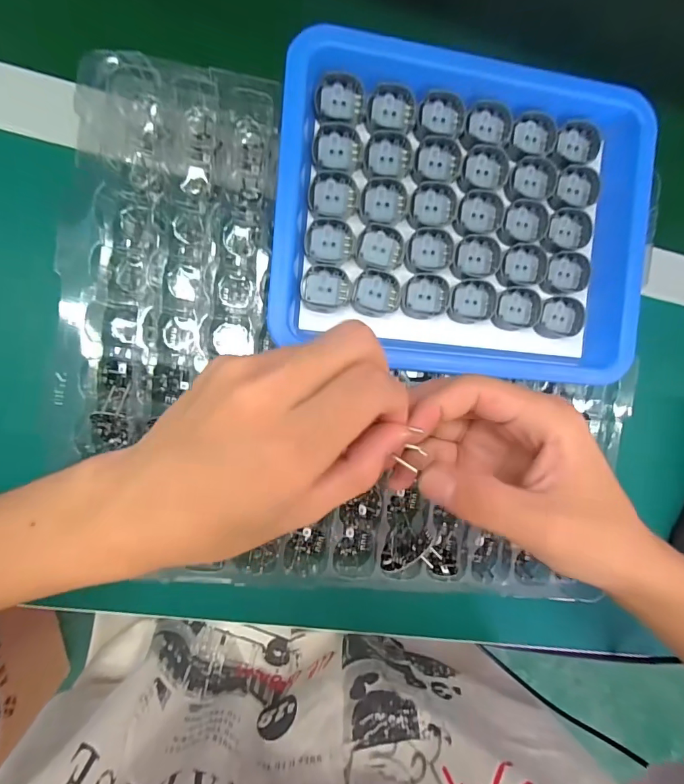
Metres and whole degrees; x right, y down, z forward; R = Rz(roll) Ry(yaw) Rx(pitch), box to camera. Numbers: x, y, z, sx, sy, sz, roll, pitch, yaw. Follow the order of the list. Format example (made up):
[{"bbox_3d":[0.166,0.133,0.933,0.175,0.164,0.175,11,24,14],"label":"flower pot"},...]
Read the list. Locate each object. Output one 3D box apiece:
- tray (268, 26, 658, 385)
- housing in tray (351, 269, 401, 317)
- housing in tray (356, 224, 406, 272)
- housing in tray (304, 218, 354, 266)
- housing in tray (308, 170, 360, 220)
[{"bbox_3d":[0.072,-0.104,0.242,0.217,0.030,0.179,4,90,-10],"label":"tray"},{"bbox_3d":[0.020,-0.059,0.243,0.028,0.008,0.027,4,90,-10],"label":"housing in tray"},{"bbox_3d":[0.023,-0.086,0.240,0.028,0.004,0.027,7,90,-10],"label":"housing in tray"},{"bbox_3d":[-0.007,-0.088,0.236,0.028,0.004,0.026,0,91,-10],"label":"housing in tray"},{"bbox_3d":[-0.004,-0.114,0.235,0.029,0.005,0.025,1,91,-10],"label":"housing in tray"}]

